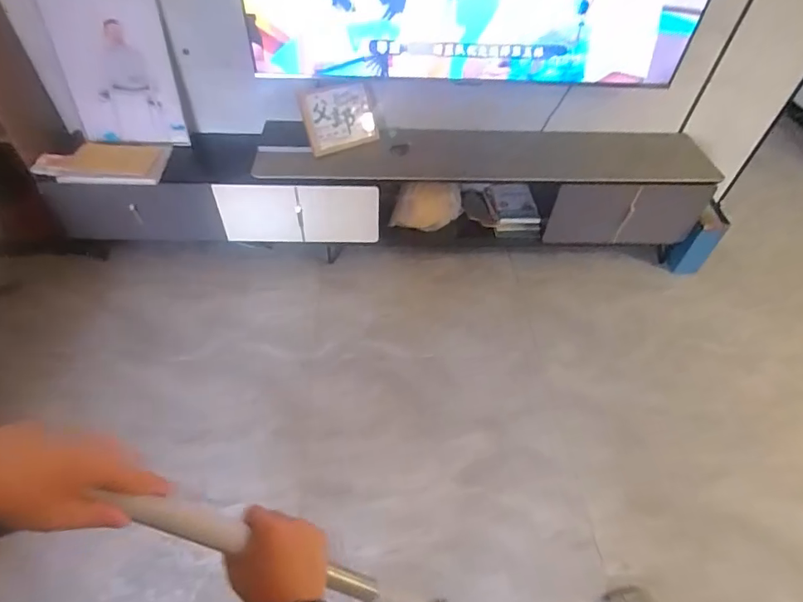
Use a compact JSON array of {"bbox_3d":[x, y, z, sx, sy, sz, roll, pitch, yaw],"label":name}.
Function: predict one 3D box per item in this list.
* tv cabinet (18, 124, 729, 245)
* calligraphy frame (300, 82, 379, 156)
[{"bbox_3d":[-0.052,-0.464,1.784,2.336,0.374,0.387,0,48,-2],"label":"tv cabinet"},{"bbox_3d":[-0.218,-0.647,1.640,0.245,0.207,0.052,-18,26,-11],"label":"calligraphy frame"}]

